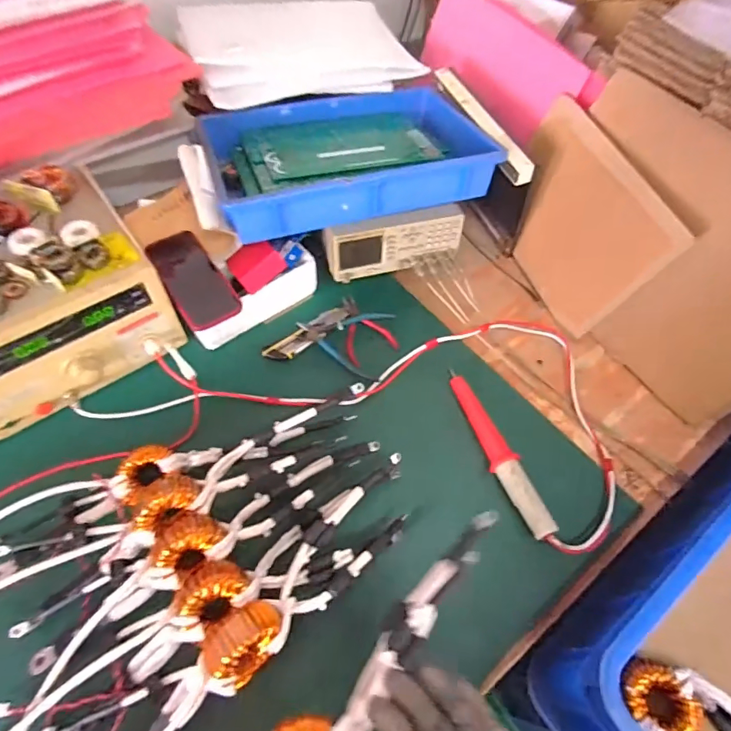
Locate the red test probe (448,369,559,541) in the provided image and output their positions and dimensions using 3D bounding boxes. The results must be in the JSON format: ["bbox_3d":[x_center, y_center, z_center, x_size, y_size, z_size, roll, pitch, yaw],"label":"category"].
[{"bbox_3d":[0.179,0.108,0.626,0.035,0.034,0.251,-14,60,-13],"label":"red test probe"}]

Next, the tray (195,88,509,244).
[{"bbox_3d":[-0.028,-0.342,0.732,0.420,0.067,0.277,-15,60,-13],"label":"tray"}]

